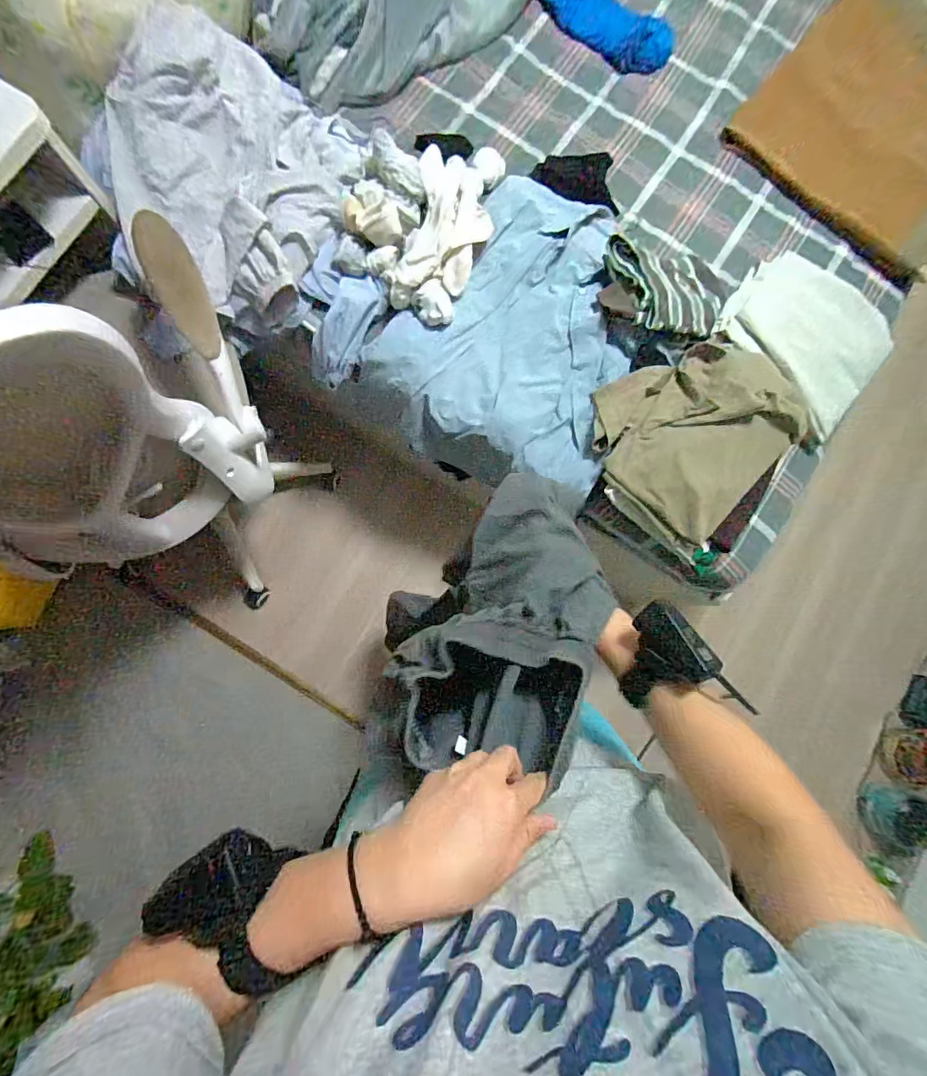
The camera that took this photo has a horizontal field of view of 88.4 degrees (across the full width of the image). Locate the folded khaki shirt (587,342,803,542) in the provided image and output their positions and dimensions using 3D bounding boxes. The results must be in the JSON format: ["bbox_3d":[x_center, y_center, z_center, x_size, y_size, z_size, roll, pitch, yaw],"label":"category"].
[{"bbox_3d":[0.384,-0.182,0.809,0.313,0.103,0.308,43,82,3],"label":"folded khaki shirt"}]

